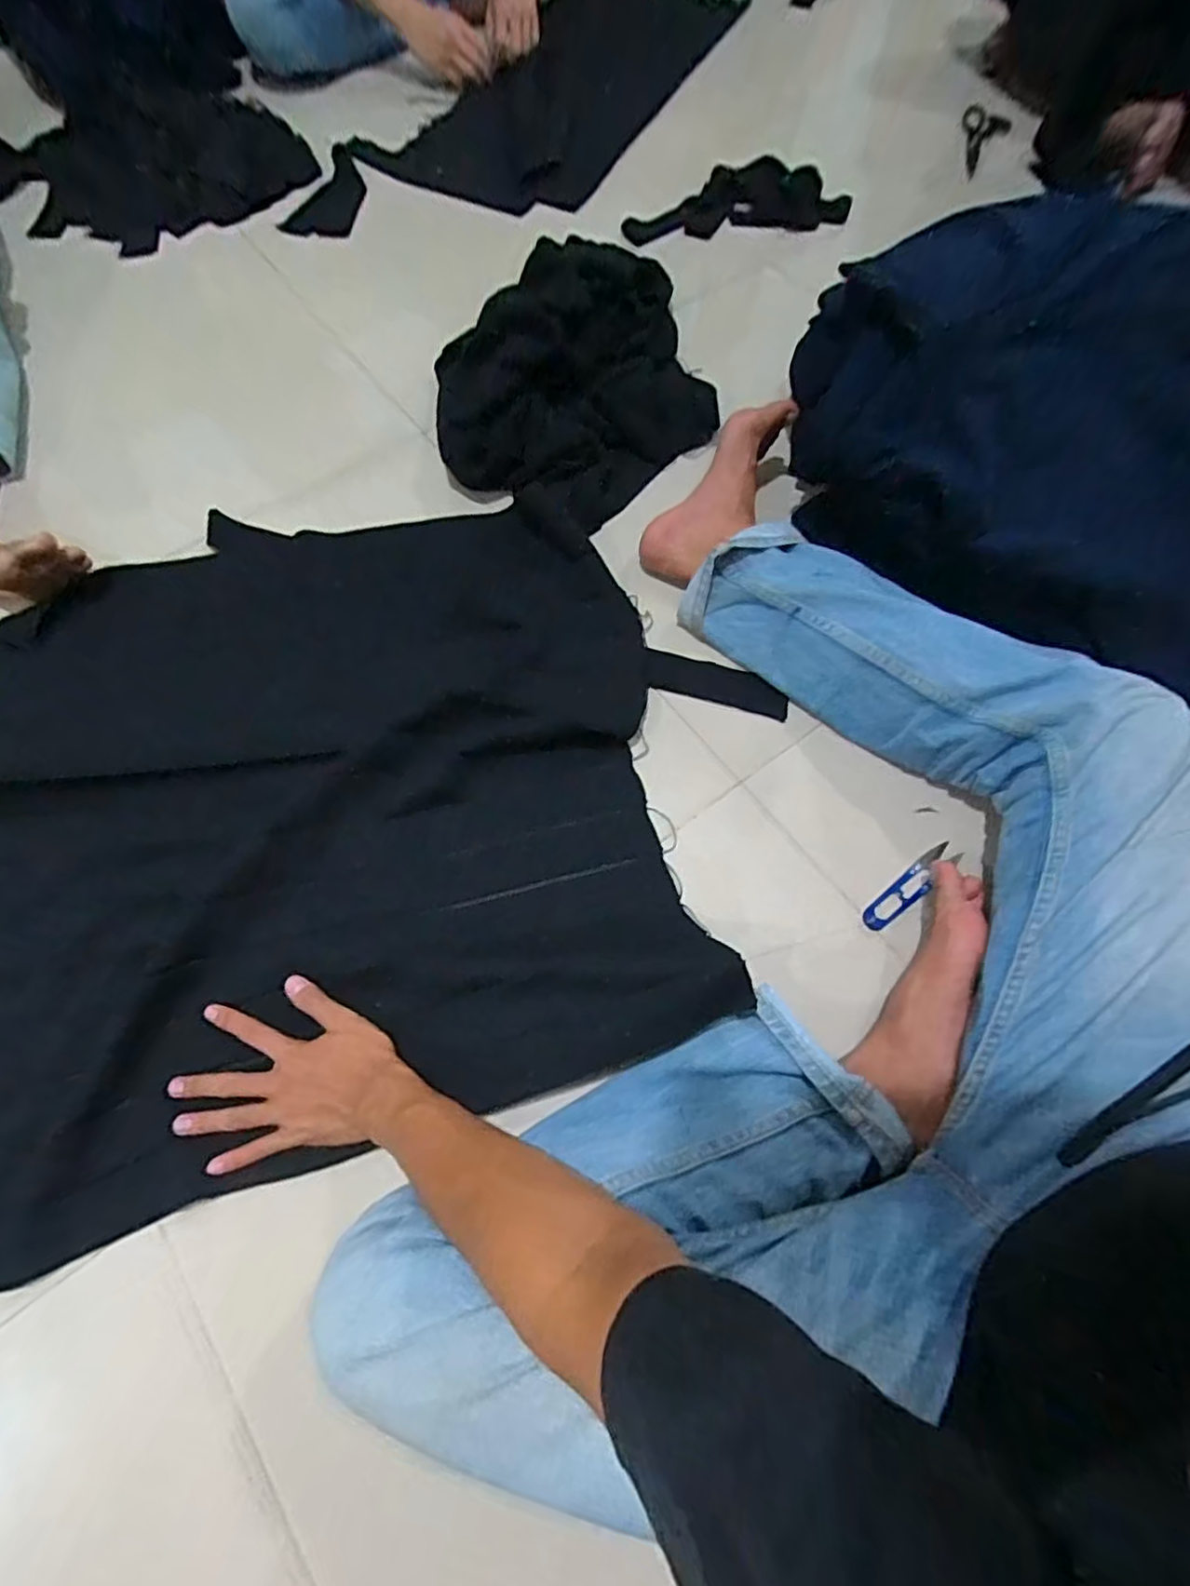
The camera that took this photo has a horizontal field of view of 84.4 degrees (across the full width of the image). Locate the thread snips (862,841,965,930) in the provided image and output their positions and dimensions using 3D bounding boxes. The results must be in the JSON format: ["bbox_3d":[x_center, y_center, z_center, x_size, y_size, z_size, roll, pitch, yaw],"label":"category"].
[{"bbox_3d":[0.290,0.084,0.601,0.113,0.013,0.025,-35,72,-16],"label":"thread snips"}]

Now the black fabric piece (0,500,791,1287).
[{"bbox_3d":[-0.240,-0.001,0.622,0.738,0.026,0.647,-10,68,-4],"label":"black fabric piece"}]

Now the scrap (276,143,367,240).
[{"bbox_3d":[-0.416,-0.961,1.056,0.091,0.013,0.247,17,68,-6],"label":"scrap"}]

